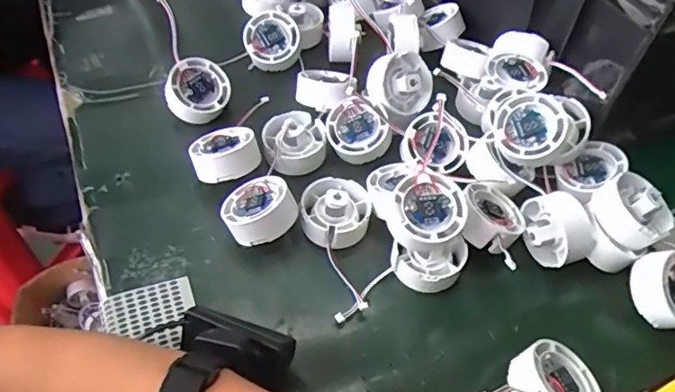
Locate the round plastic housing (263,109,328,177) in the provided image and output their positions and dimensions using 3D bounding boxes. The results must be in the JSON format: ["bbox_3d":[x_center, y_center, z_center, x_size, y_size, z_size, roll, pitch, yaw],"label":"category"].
[{"bbox_3d":[-0.037,-0.050,0.478,0.053,0.029,0.056,1,53,-1],"label":"round plastic housing"}]

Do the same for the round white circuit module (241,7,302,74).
[{"bbox_3d":[-0.065,-0.155,0.550,0.053,0.026,0.055,-10,93,-1],"label":"round white circuit module"}]

